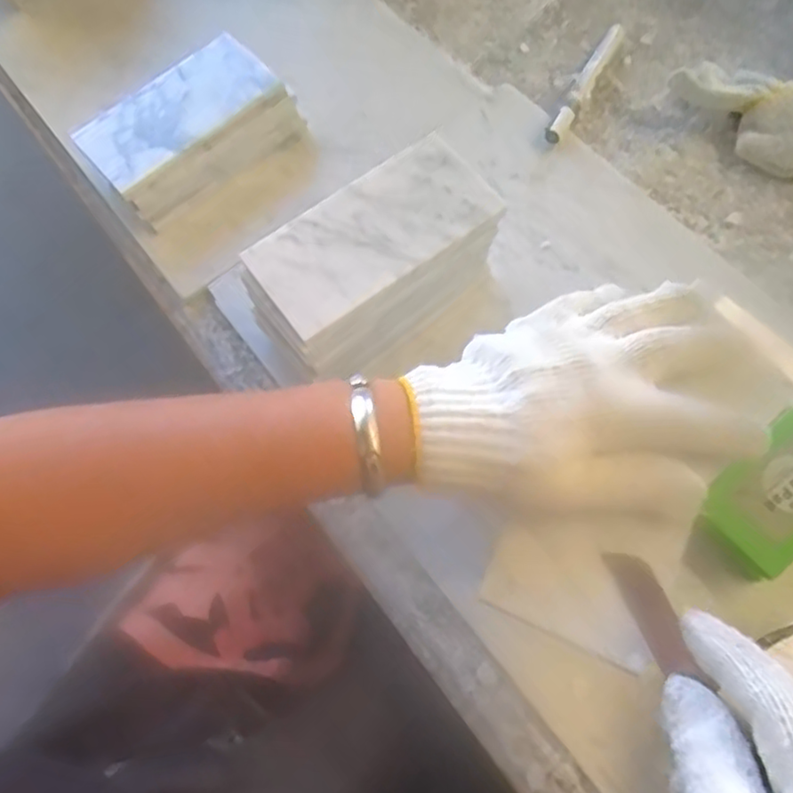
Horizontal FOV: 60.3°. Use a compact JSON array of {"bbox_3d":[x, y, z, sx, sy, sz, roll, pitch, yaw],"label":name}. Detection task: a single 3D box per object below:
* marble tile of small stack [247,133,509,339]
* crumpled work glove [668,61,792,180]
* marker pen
[{"bbox_3d":[-0.016,-0.105,0.426,0.150,0.013,0.077,-33,68,-11],"label":"marble tile of small stack"},{"bbox_3d":[0.281,-0.211,0.519,0.144,0.041,0.061,39,75,17],"label":"crumpled work glove"},{"bbox_3d":[0.153,-0.254,0.554,0.015,0.019,0.142,26,70,14],"label":"marker pen"}]

